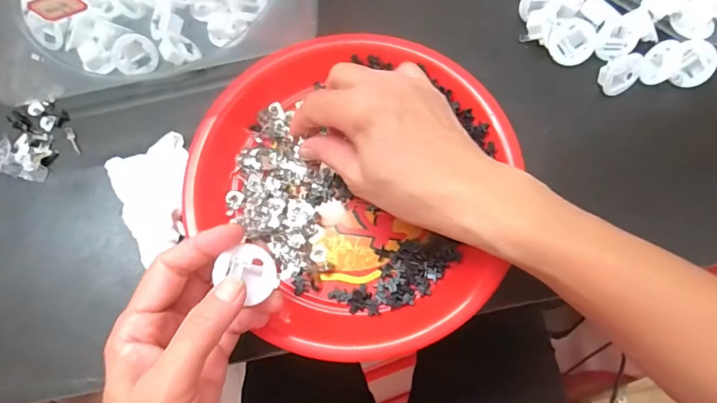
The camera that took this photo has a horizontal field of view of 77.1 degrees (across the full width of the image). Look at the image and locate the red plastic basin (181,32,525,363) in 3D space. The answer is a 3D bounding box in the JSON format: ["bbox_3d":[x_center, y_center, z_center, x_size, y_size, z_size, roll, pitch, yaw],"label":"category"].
[{"bbox_3d":[-0.009,-0.014,0.321,0.217,0.036,0.229,0,79,-1],"label":"red plastic basin"}]

